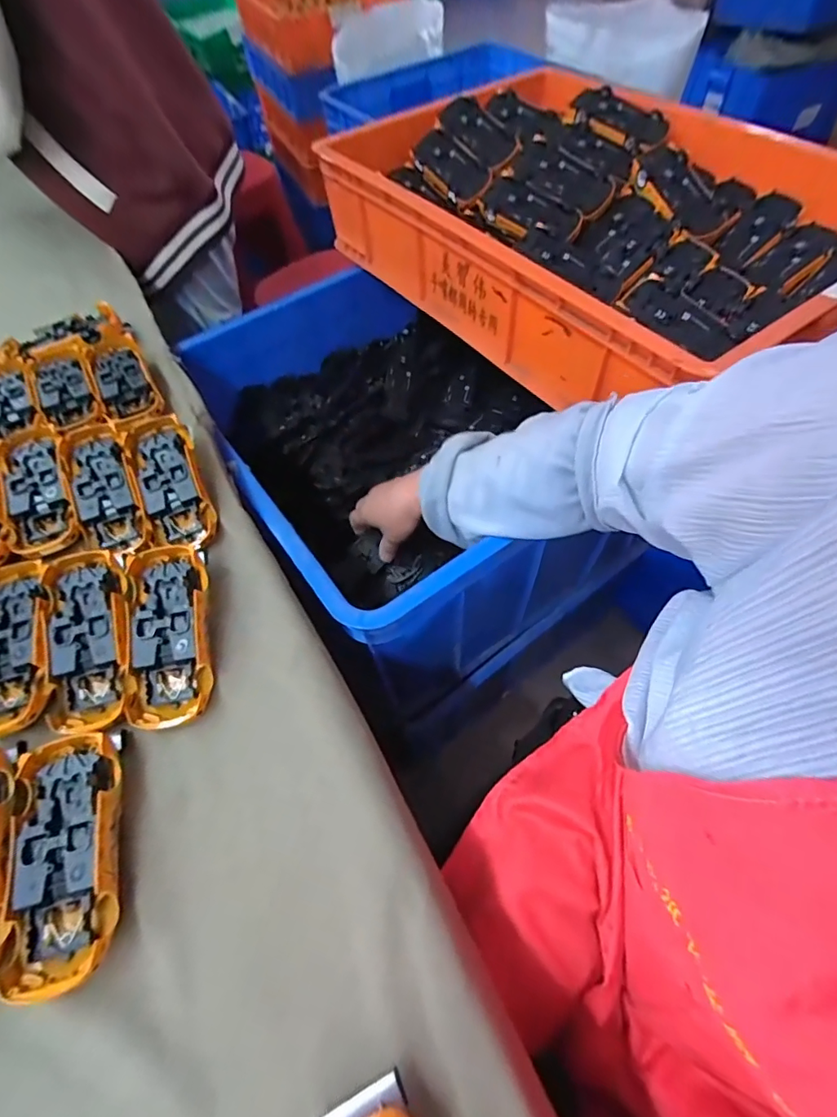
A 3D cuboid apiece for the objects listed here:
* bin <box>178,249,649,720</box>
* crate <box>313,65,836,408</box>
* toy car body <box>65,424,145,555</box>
[{"bbox_3d":[-0.026,-0.120,0.695,0.367,0.337,0.515,-30,62,-14],"label":"bin"},{"bbox_3d":[0.204,-0.413,0.584,0.406,0.131,0.601,-33,62,-15],"label":"crate"},{"bbox_3d":[-0.279,-0.065,0.436,0.051,0.021,0.133,-22,76,-9],"label":"toy car body"}]

